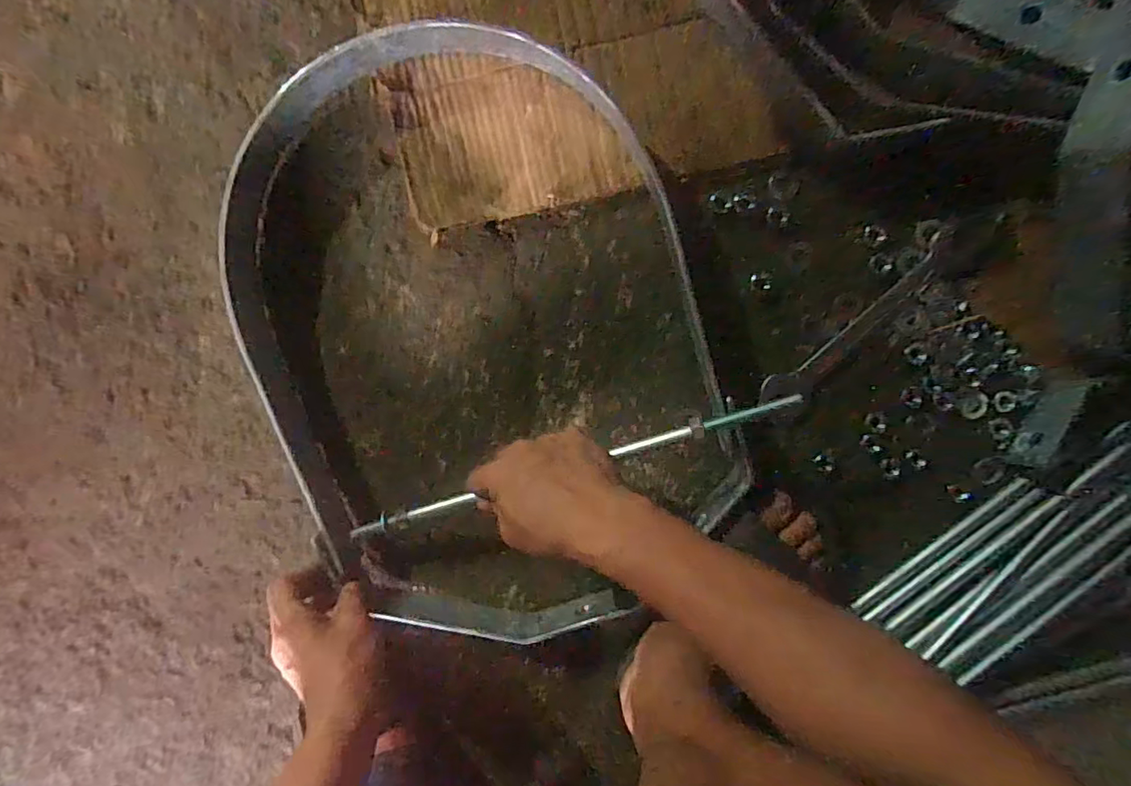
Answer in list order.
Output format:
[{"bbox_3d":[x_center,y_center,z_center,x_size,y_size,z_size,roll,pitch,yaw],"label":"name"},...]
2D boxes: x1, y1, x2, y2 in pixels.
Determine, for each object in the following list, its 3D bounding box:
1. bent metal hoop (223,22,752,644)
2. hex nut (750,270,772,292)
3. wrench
[{"bbox_3d":[-0.089,-0.024,0.480,0.399,0.058,0.532,-20,97,7],"label":"bent metal hoop"},{"bbox_3d":[0.171,-0.097,0.479,0.018,0.006,0.017,-2,98,4],"label":"hex nut"},{"bbox_3d":[0.259,-0.063,0.476,0.035,0.007,0.211,44,99,-3],"label":"wrench"}]

